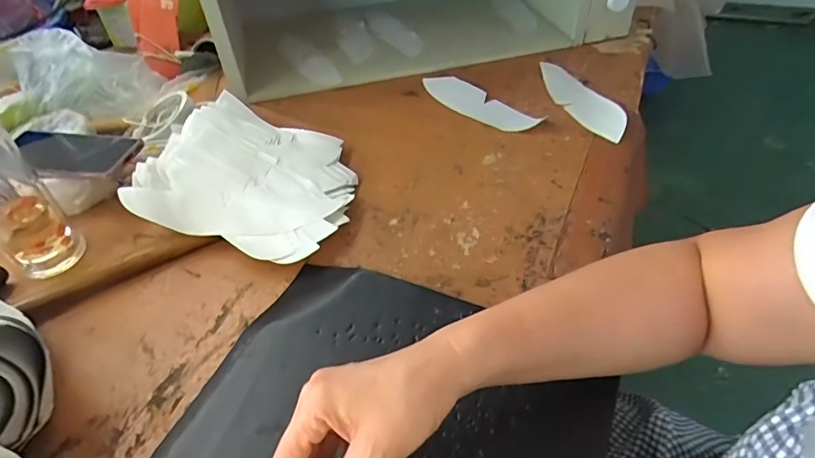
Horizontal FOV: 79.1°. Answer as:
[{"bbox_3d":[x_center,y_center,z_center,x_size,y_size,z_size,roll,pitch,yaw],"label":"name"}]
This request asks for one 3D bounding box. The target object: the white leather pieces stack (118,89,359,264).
[{"bbox_3d":[-0.183,-0.066,0.599,0.245,0.045,0.217,10,47,13],"label":"white leather pieces stack"}]

